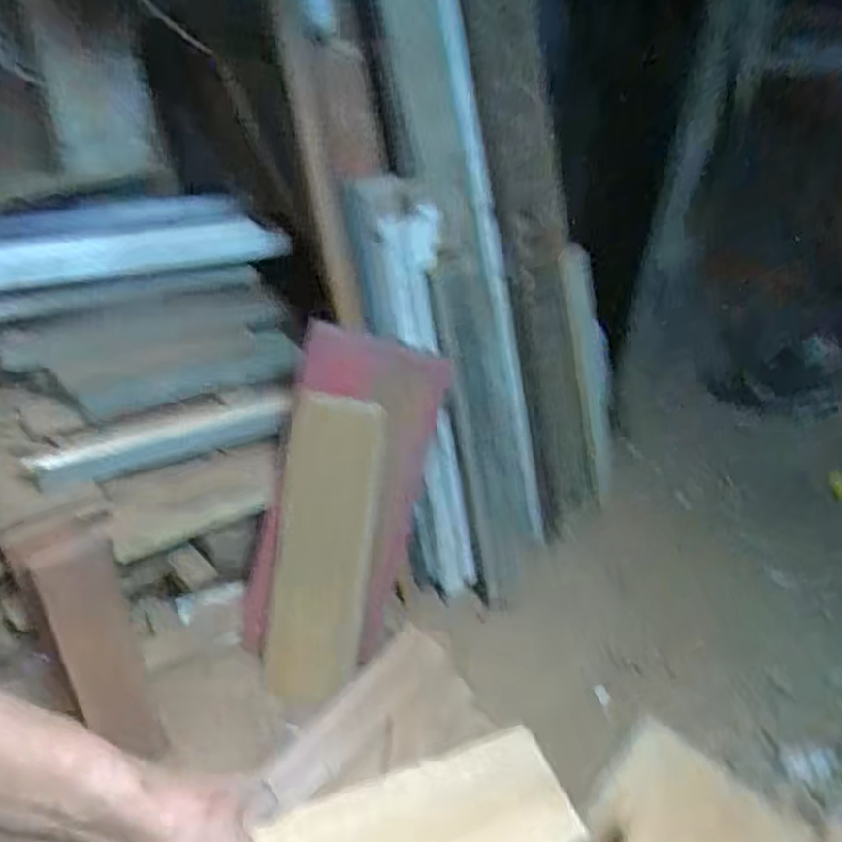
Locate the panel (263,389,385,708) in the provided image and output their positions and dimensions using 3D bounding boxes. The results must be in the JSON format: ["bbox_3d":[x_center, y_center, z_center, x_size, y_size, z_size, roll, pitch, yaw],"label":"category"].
[{"bbox_3d":[-0.210,0.266,1.626,0.208,0.659,0.038,6,11,-6],"label":"panel"}]

